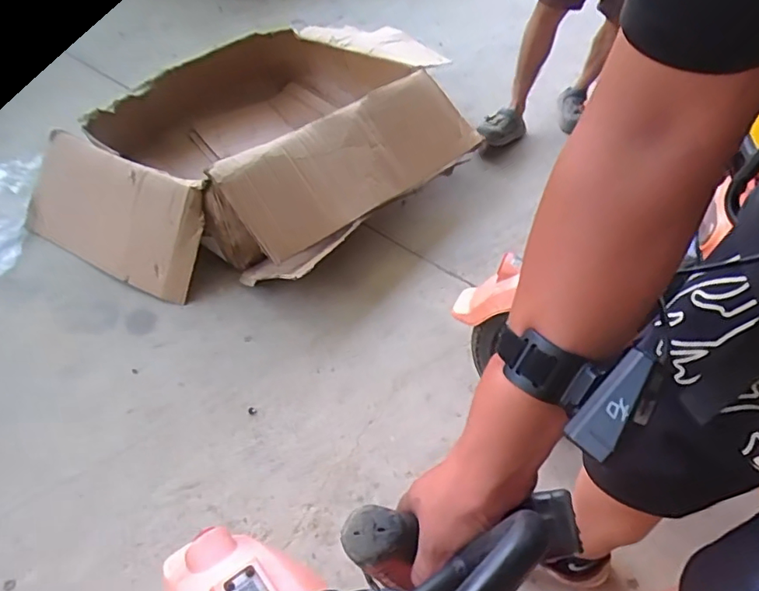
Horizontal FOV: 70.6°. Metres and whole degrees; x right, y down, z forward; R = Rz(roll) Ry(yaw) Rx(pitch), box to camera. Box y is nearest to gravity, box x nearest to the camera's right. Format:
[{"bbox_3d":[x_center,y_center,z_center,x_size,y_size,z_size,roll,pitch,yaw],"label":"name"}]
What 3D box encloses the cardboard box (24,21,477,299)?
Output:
[{"bbox_3d":[-0.281,-0.389,1.385,0.673,0.260,1.047,35,56,23],"label":"cardboard box"}]

